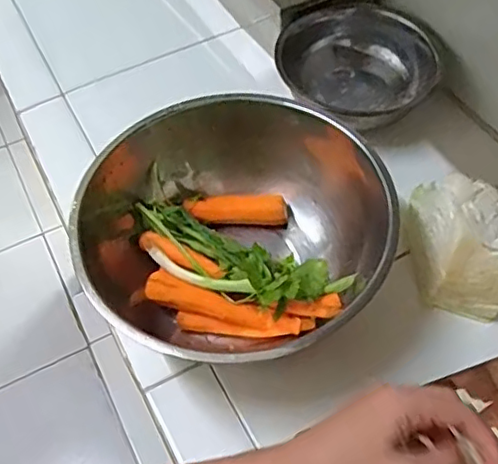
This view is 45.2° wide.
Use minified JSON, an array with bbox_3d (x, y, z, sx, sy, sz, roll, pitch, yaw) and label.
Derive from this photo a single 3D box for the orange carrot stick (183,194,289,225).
[{"bbox_3d":[-0.012,-0.026,0.597,0.099,0.023,0.027,1,55,3],"label":"orange carrot stick"}]

